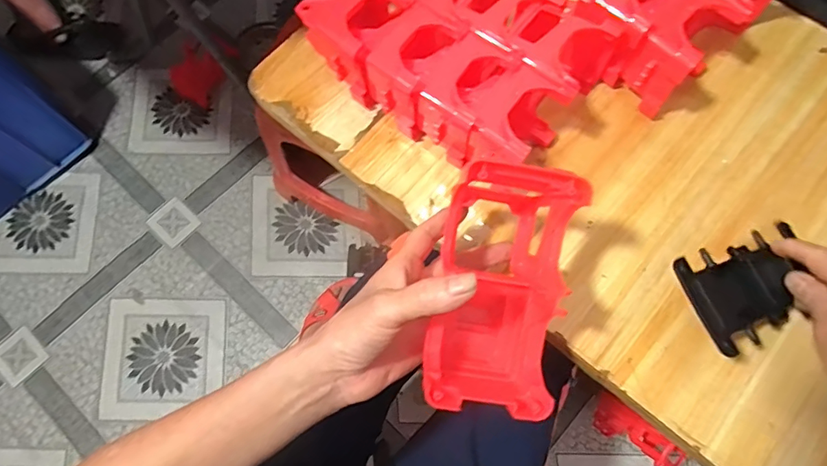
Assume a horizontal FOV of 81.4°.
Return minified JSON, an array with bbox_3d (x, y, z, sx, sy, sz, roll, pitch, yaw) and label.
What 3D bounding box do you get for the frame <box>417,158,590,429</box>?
[{"bbox_3d":[0.060,0.033,0.329,0.084,0.084,0.153,14,93,7],"label":"frame"}]

